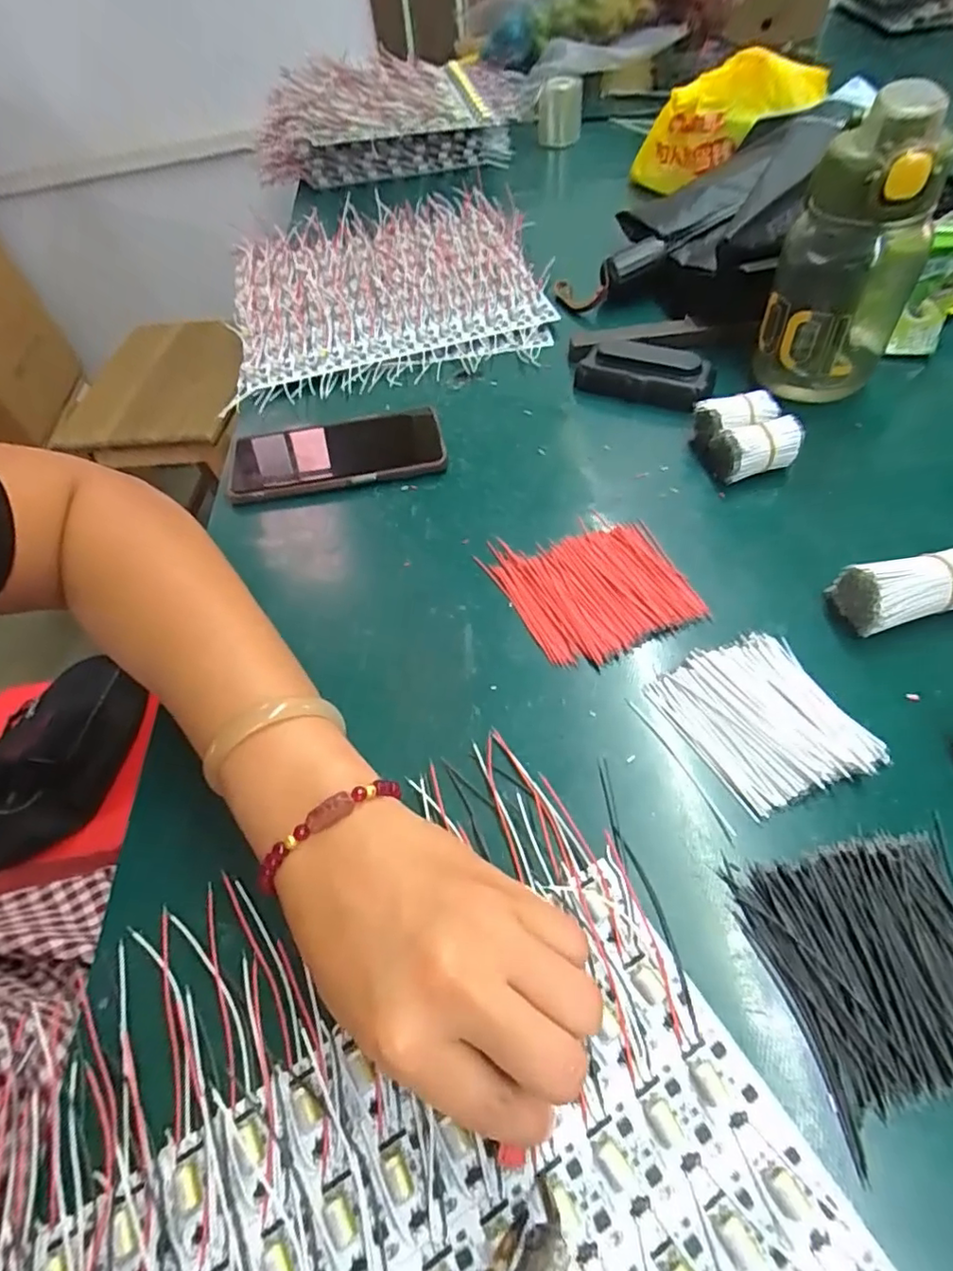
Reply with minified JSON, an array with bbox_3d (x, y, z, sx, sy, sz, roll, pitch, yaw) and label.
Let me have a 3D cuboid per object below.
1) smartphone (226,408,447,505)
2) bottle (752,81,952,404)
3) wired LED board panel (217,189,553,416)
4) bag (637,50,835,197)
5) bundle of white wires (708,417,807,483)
[{"bbox_3d":[-0.108,-0.143,0.452,0.160,0.013,0.082,-10,55,-1],"label":"smartphone"},{"bbox_3d":[0.257,-0.256,0.398,0.087,0.171,0.090,28,62,23],"label":"bottle"},{"bbox_3d":[-0.097,-0.363,0.597,0.307,0.029,0.318,-13,56,1],"label":"wired LED board panel"},{"bbox_3d":[0.253,-0.545,0.611,0.188,0.075,0.055,-8,49,36],"label":"bag"},{"bbox_3d":[0.192,-0.127,0.400,0.053,0.033,0.029,-8,55,0],"label":"bundle of white wires"}]

